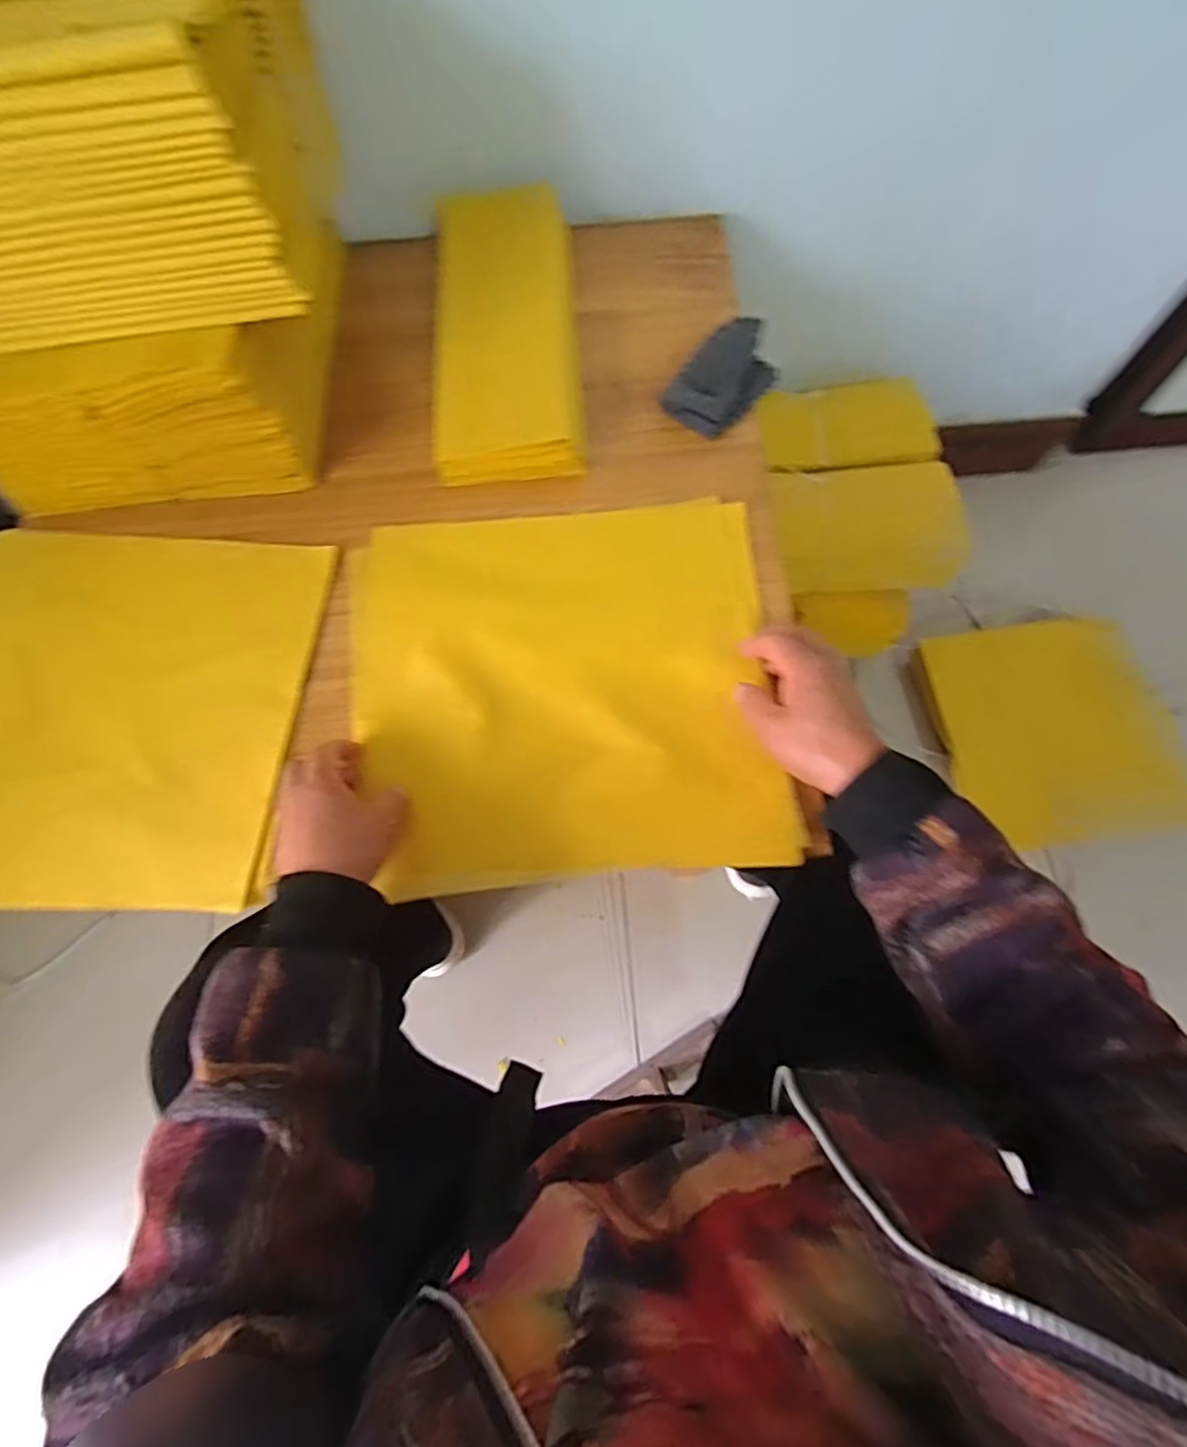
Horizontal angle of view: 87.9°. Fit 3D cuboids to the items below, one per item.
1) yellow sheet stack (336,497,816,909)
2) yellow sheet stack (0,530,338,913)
[{"bbox_3d":[-0.026,-0.035,0.466,0.312,0.026,0.296,-6,71,0],"label":"yellow sheet stack"},{"bbox_3d":[-0.380,-0.015,0.482,0.299,0.012,0.304,3,70,-1],"label":"yellow sheet stack"}]

